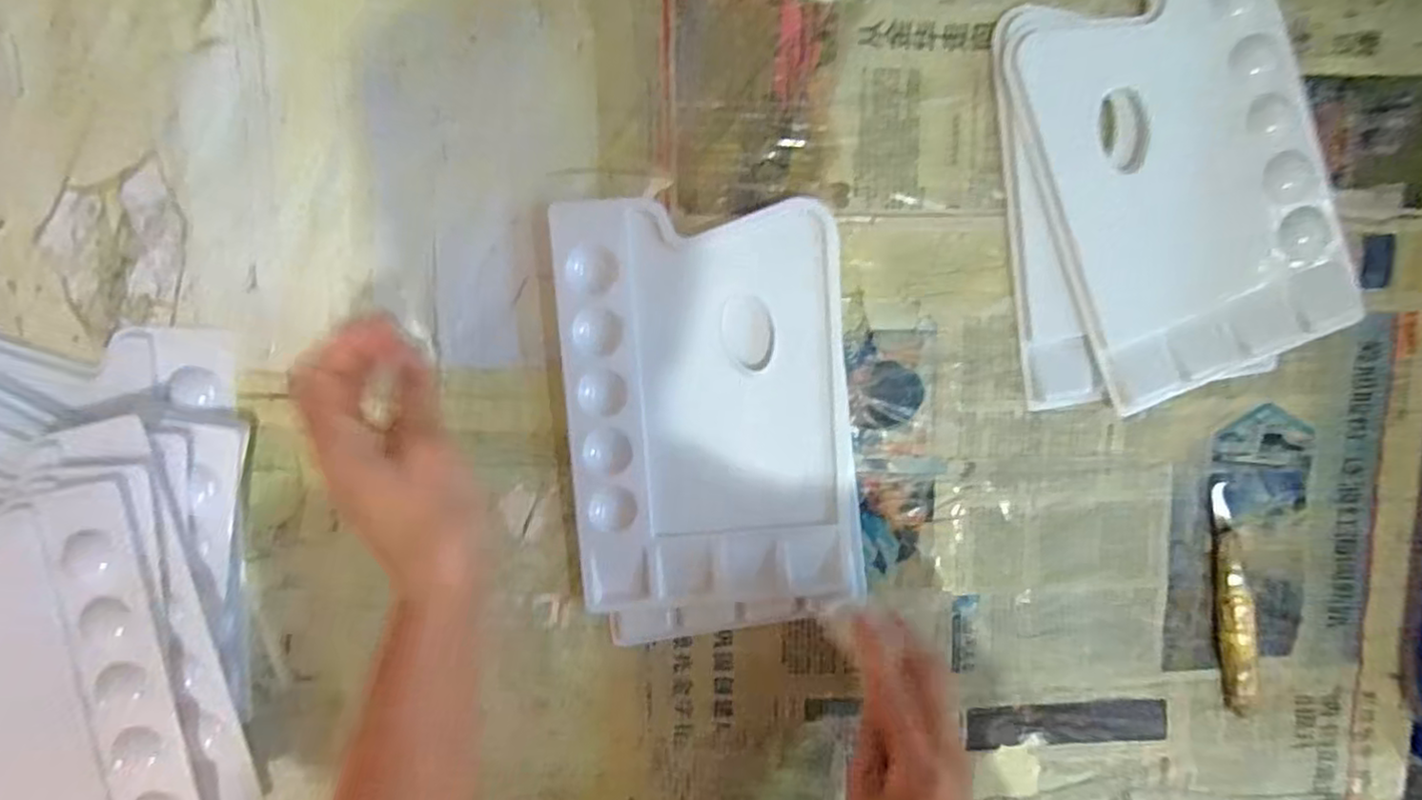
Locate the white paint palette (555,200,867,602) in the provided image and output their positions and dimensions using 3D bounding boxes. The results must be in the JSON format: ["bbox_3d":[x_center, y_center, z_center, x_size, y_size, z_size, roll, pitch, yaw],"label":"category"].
[{"bbox_3d":[0.001,0.008,0.397,0.164,0.015,0.236,-4,98,-4],"label":"white paint palette"}]

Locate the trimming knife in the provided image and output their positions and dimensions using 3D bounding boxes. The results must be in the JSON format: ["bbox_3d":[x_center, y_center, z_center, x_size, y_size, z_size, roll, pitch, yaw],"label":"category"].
[{"bbox_3d":[0.338,0.131,0.434,0.019,0.014,0.152,-9,98,-3],"label":"trimming knife"}]

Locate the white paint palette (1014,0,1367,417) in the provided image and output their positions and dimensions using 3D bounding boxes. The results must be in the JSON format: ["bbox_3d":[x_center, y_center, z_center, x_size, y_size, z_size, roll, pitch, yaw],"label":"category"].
[{"bbox_3d":[0.279,-0.126,0.395,0.157,0.018,0.231,-21,98,-1],"label":"white paint palette"}]

